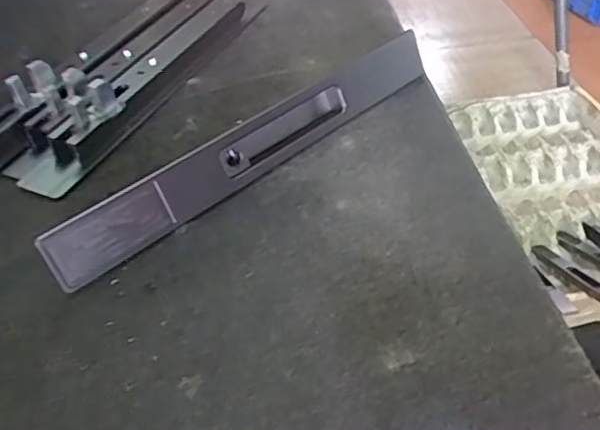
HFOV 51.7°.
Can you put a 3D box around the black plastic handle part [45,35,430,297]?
[{"bbox_3d":[-0.018,-0.034,0.291,0.215,0.025,0.015,-34,49,-27],"label":"black plastic handle part"}]

